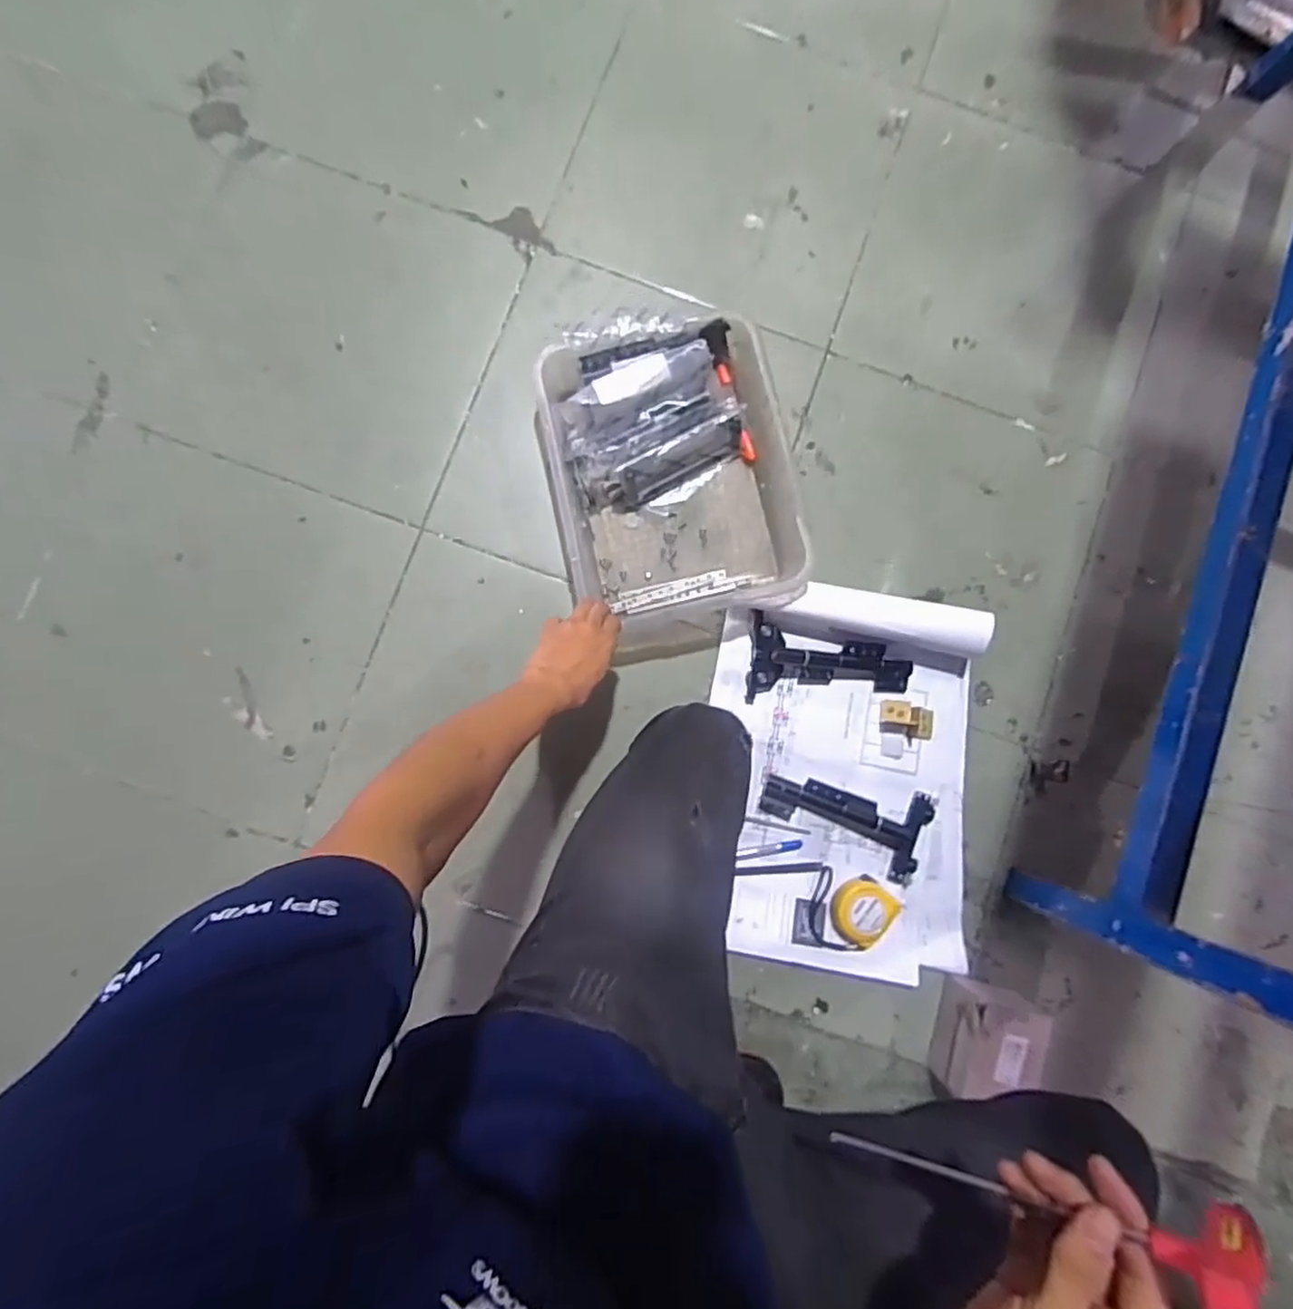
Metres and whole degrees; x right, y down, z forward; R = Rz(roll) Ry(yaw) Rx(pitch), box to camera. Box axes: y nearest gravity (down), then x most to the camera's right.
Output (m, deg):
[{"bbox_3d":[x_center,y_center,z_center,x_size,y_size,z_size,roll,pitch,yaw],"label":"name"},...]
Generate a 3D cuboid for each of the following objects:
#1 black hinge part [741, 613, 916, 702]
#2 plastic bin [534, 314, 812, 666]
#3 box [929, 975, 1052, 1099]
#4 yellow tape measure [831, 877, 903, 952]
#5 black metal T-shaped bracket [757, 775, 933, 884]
[{"bbox_3d":[0.229,0.011,0.814,0.202,0.034,0.101,6,85,-3],"label":"black hinge part"},{"bbox_3d":[0.029,-0.192,0.782,0.275,0.091,0.368,-12,90,-8],"label":"plastic bin"},{"bbox_3d":[0.389,0.440,0.758,0.101,0.083,0.115,14,85,-2],"label":"box"},{"bbox_3d":[0.256,0.304,0.785,0.065,0.036,0.080,39,85,0],"label":"yellow tape measure"},{"bbox_3d":[0.243,0.193,0.796,0.202,0.025,0.103,21,85,-1],"label":"black metal T-shaped bracket"}]

